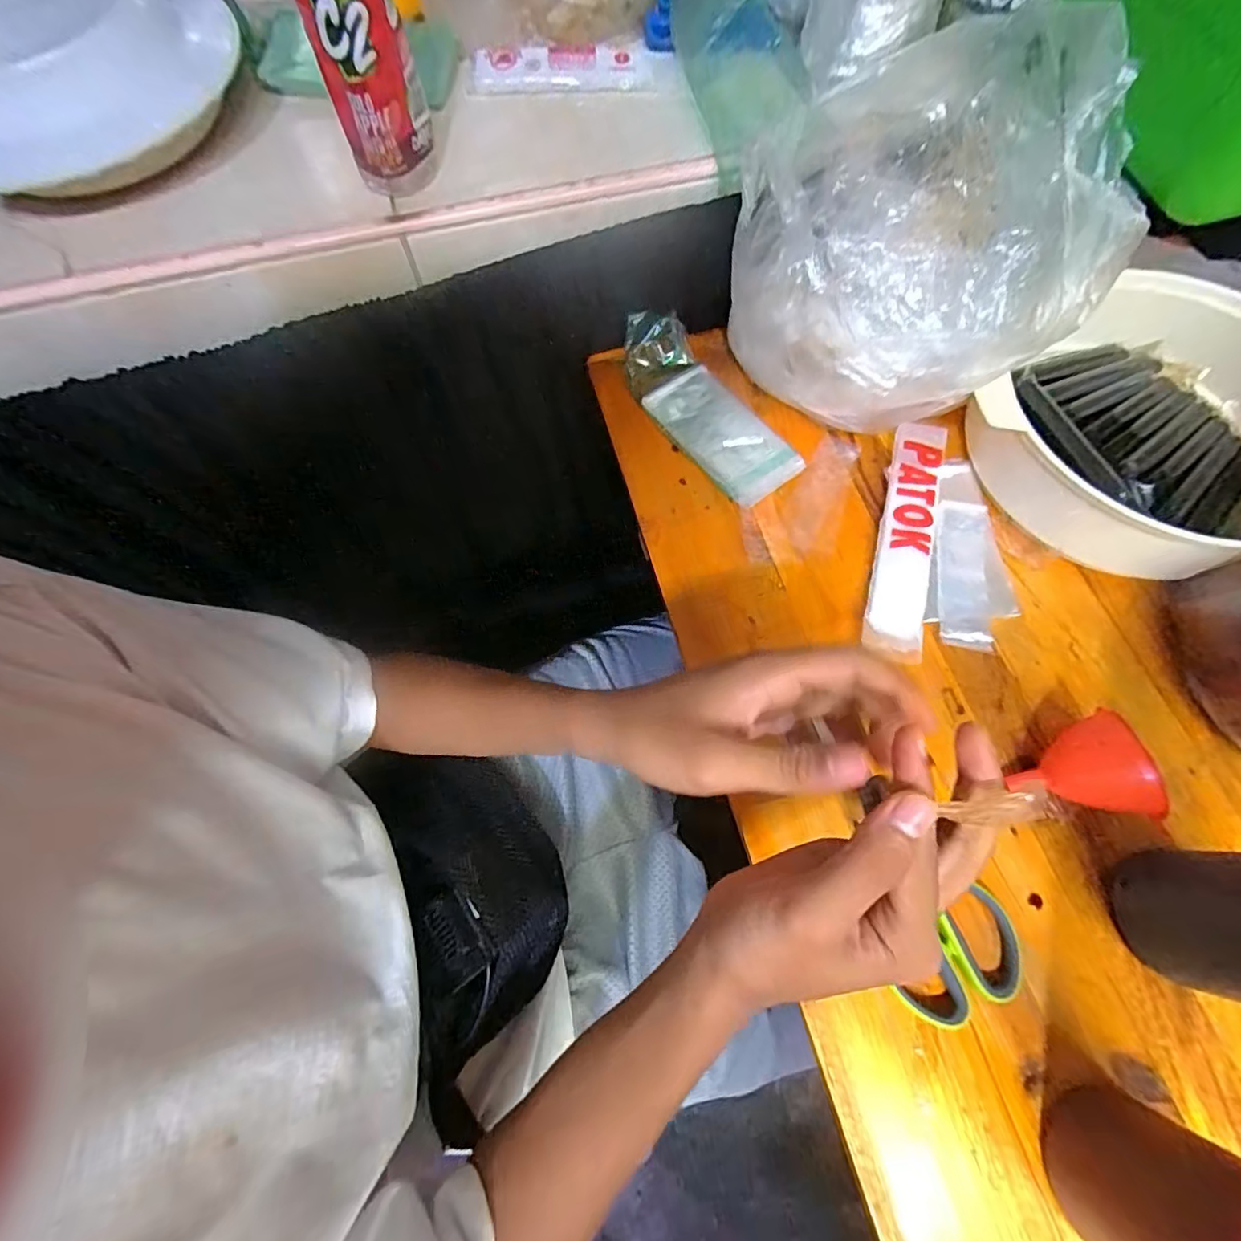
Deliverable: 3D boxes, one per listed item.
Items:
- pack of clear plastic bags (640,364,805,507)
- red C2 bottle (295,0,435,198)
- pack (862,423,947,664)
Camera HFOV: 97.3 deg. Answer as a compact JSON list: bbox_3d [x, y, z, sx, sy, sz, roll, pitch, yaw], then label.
[{"bbox_3d":[0.084,-0.155,0.449,0.071,0.009,0.129,-36,73,-12],"label":"pack of clear plastic bags"},{"bbox_3d":[-0.144,-0.322,0.293,0.051,0.151,0.044,-17,69,-6],"label":"red C2 bottle"},{"bbox_3d":[0.211,-0.063,0.406,0.041,0.015,0.195,15,70,6],"label":"pack"}]

